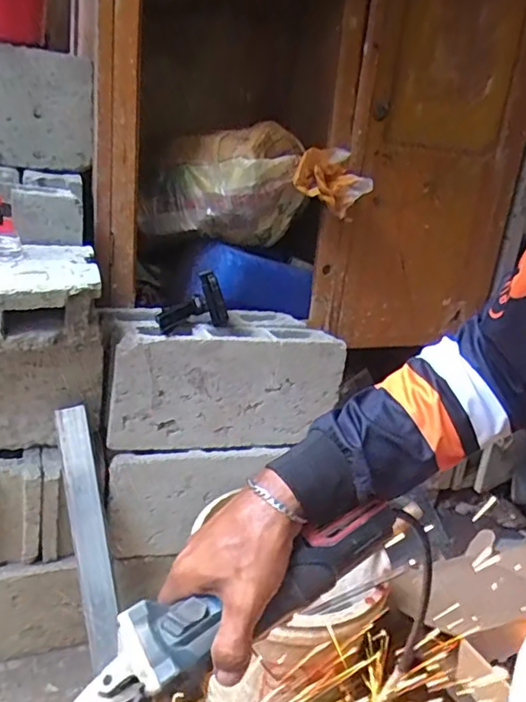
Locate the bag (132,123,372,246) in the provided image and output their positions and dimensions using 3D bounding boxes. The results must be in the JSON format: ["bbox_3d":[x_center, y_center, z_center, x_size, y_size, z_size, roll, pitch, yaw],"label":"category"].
[{"bbox_3d":[-0.025,-0.330,1.131,0.451,0.229,0.176,-6,20,4],"label":"bag"}]

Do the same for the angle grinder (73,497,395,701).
[{"bbox_3d":[-0.020,0.204,0.405,0.276,0.085,0.076,-30,35,-21],"label":"angle grinder"}]

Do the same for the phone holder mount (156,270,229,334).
[{"bbox_3d":[-0.113,-0.075,0.940,0.108,0.105,0.122,4,20,-8],"label":"phone holder mount"}]

